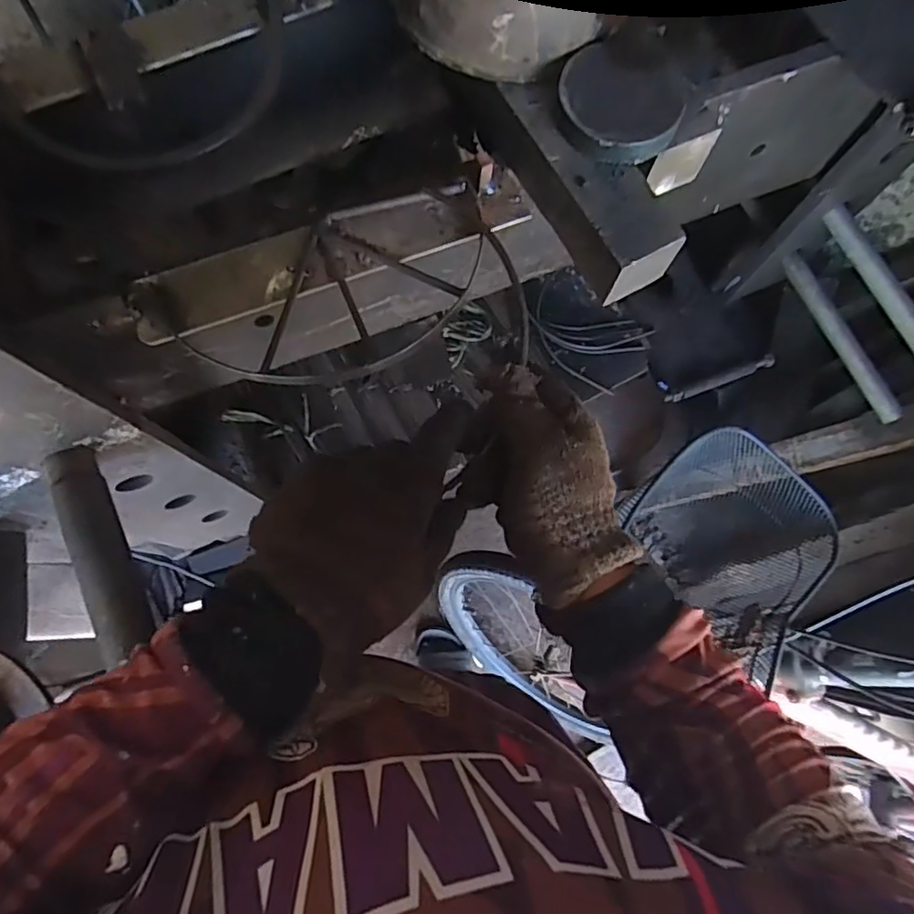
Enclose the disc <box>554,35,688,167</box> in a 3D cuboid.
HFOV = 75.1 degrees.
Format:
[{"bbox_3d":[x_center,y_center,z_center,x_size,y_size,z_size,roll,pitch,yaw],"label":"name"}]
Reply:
[{"bbox_3d":[0.104,-0.232,0.387,0.076,0.019,0.086,-12,76,-3],"label":"disc"}]

